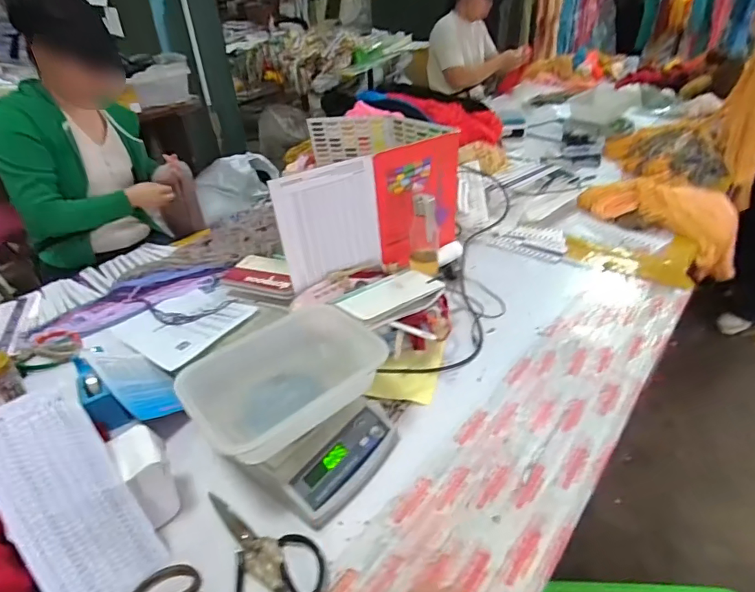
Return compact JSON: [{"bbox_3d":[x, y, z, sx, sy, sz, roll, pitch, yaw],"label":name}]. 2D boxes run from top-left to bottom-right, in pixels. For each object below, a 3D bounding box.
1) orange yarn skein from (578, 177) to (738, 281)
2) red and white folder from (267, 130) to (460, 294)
[{"bbox_3d":[0.787,-0.198,1.238,0.454,0.181,0.128,26,42,8],"label":"orange yarn skein"},{"bbox_3d":[0.014,-0.175,1.000,0.458,0.260,0.054,-24,41,-26],"label":"red and white folder"}]

